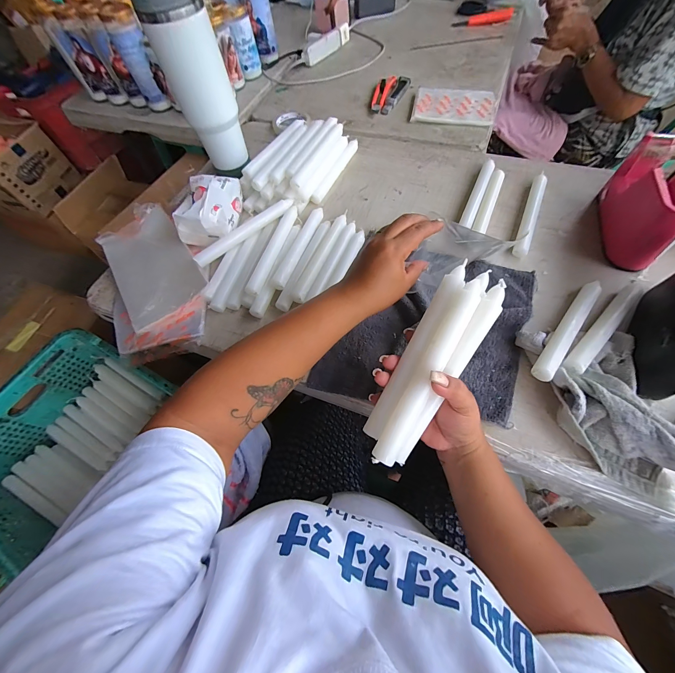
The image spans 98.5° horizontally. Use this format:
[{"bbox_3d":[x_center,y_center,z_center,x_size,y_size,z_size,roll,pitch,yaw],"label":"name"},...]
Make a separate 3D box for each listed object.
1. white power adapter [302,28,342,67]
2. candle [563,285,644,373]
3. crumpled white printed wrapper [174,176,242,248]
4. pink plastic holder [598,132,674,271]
[{"bbox_3d":[-0.044,-0.845,0.847,0.036,0.036,0.146,38,72,22],"label":"white power adapter"},{"bbox_3d":[0.357,-0.015,0.386,0.199,0.025,0.021,-39,67,-16],"label":"candle"},{"bbox_3d":[-0.220,-0.229,0.512,0.092,0.057,0.128,5,63,5],"label":"crumpled white printed wrapper"},{"bbox_3d":[0.465,-0.202,0.440,0.054,0.103,0.176,16,64,11],"label":"pink plastic holder"}]

